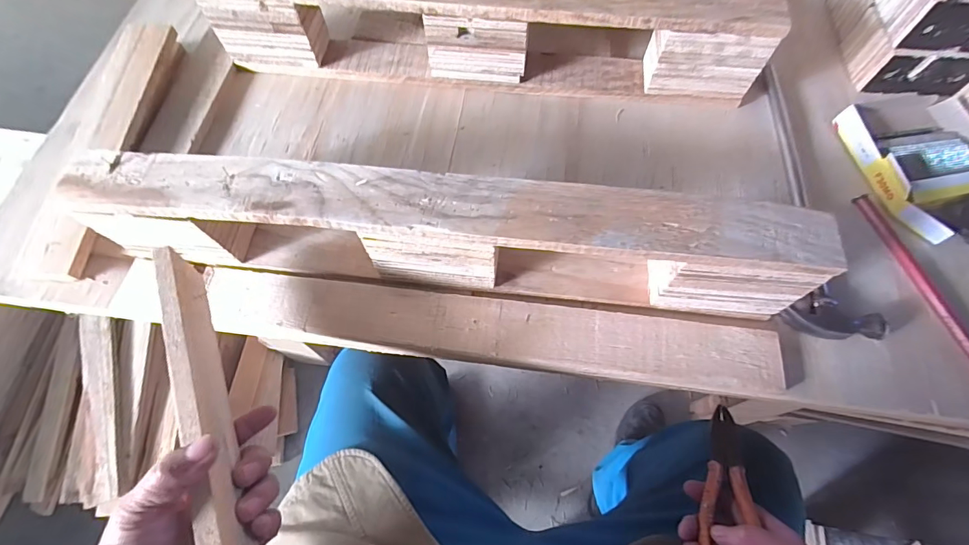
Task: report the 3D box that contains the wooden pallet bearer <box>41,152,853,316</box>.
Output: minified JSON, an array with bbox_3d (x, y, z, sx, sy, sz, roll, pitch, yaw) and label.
[{"bbox_3d":[-0.054,-0.034,0.421,0.684,0.121,0.076,5,65,3],"label":"wooden pallet bearer"}]

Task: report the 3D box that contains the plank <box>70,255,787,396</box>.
[{"bbox_3d":[-0.074,0.046,0.457,0.705,0.029,0.073,6,65,3],"label":"plank"}]

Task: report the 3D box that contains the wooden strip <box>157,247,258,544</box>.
[{"bbox_3d":[-0.202,0.132,0.340,0.013,0.063,0.340,-23,66,-10],"label":"wooden strip"}]

